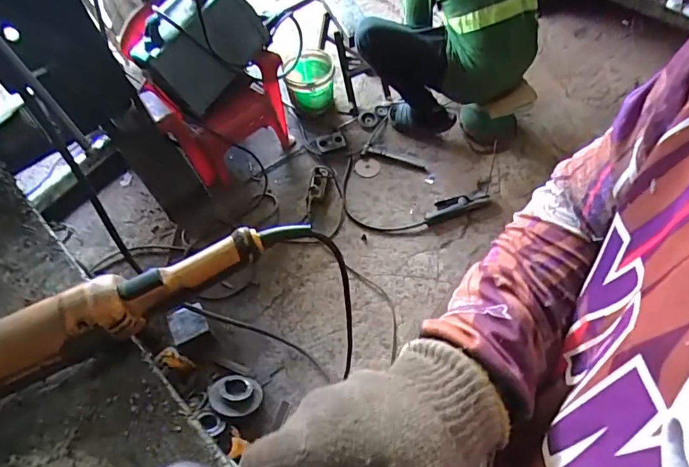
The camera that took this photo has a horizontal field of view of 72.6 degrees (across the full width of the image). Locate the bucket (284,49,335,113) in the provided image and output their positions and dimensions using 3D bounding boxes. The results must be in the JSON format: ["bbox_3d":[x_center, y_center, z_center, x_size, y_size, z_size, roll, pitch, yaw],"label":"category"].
[{"bbox_3d":[-0.130,-0.594,1.827,0.180,0.172,0.190,-1,57,2],"label":"bucket"}]

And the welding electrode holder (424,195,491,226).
[{"bbox_3d":[0.374,-0.091,1.587,0.230,0.031,0.078,-17,58,-8],"label":"welding electrode holder"}]

